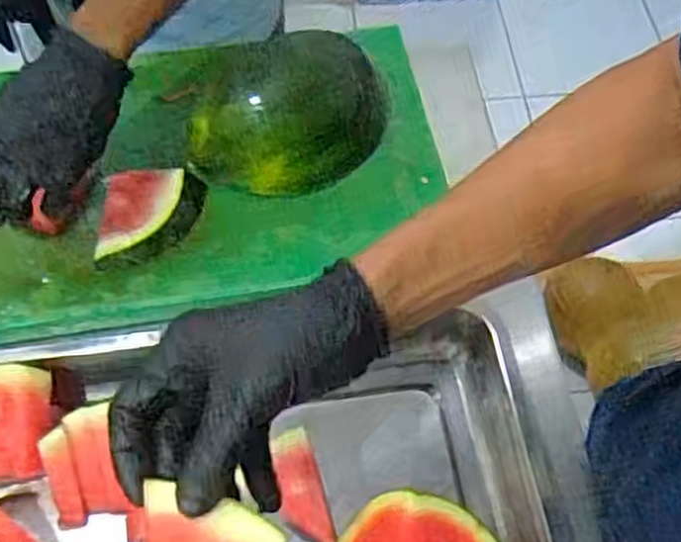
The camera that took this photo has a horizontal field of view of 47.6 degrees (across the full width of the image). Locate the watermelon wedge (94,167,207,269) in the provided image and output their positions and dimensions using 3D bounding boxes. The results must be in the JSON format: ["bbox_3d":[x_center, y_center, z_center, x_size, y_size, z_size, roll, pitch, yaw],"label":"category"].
[{"bbox_3d":[-0.161,-0.049,0.656,0.085,0.028,0.087,-3,57,-1],"label":"watermelon wedge"}]

